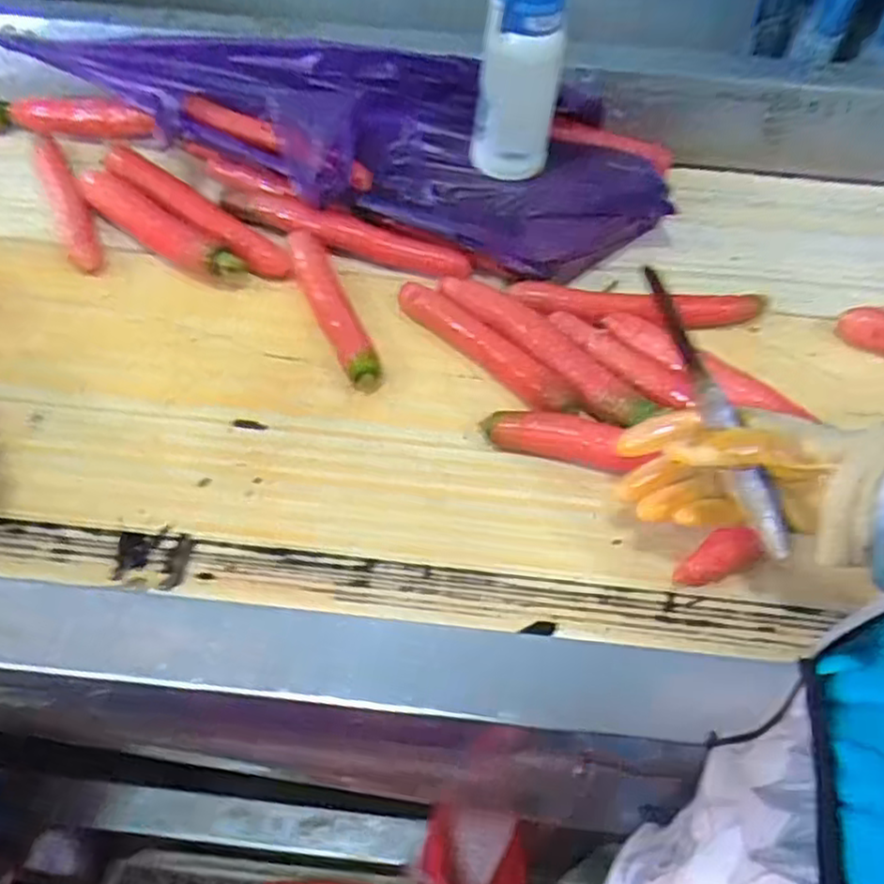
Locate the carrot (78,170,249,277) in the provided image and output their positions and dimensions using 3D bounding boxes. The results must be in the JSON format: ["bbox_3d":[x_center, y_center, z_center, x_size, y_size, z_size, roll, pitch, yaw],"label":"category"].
[{"bbox_3d":[-0.305,-0.230,0.769,0.247,0.040,0.042,35,58,16],"label":"carrot"}]

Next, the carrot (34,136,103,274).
[{"bbox_3d":[-0.431,-0.285,0.807,0.036,0.036,0.248,-20,60,-21],"label":"carrot"}]

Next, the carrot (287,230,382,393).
[{"bbox_3d":[-0.113,-0.137,0.714,0.037,0.025,0.223,-16,59,-19],"label":"carrot"}]

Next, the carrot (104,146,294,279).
[{"bbox_3d":[-0.285,-0.264,0.793,0.305,0.035,0.045,37,58,17],"label":"carrot"}]

